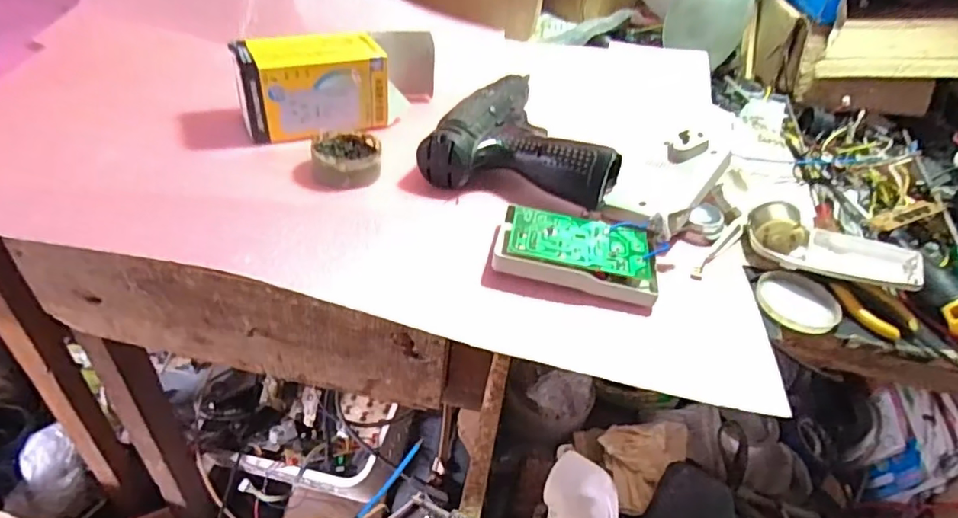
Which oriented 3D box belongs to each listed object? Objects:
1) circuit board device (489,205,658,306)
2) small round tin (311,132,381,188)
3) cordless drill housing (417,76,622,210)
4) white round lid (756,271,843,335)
[{"bbox_3d":[0.071,-0.007,0.396,0.111,0.023,0.063,12,41,2],"label":"circuit board device"},{"bbox_3d":[-0.106,-0.082,0.446,0.053,0.023,0.057,3,48,-3],"label":"small round tin"},{"bbox_3d":[0.048,-0.119,0.486,0.154,0.041,0.180,15,41,5],"label":"cordless drill housing"},{"bbox_3d":[0.230,0.030,0.402,0.057,0.004,0.053,6,41,-5],"label":"white round lid"}]

